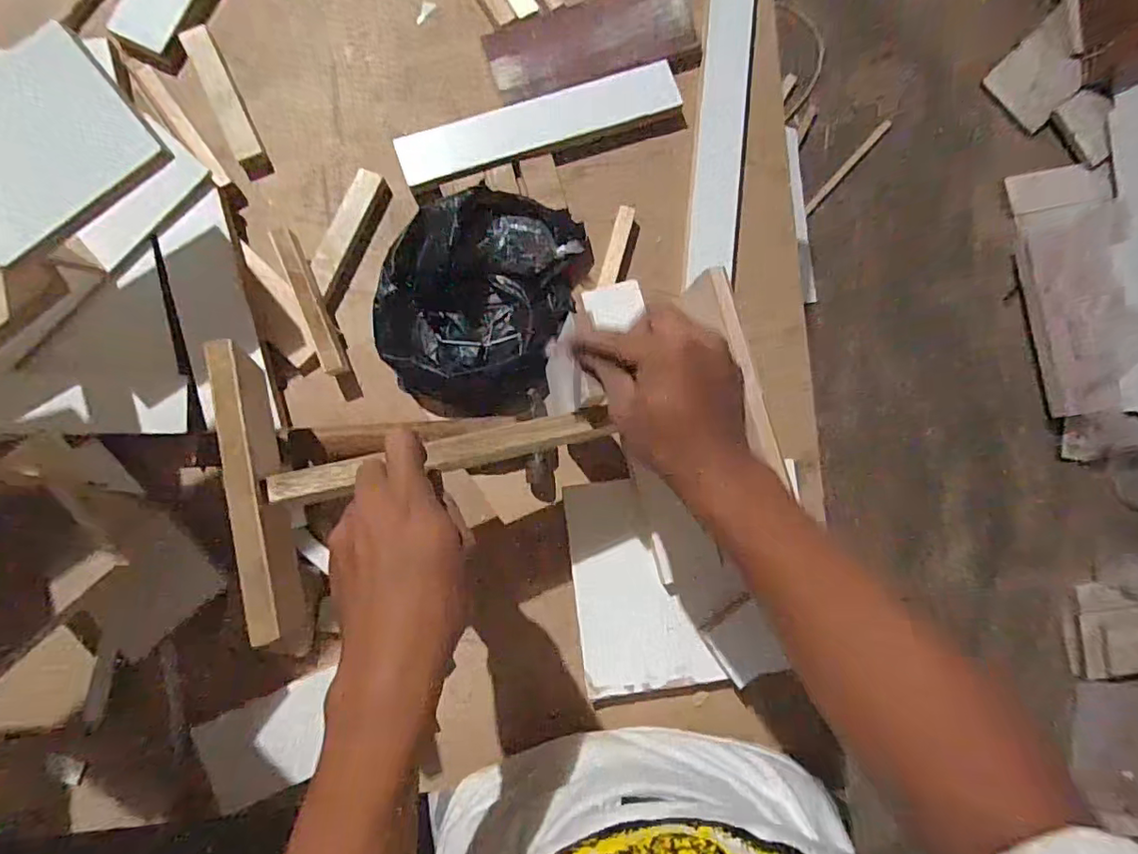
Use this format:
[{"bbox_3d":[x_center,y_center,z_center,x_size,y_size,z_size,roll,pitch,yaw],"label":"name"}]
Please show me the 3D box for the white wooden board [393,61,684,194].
[{"bbox_3d":[-0.029,-0.312,0.583,0.292,0.009,0.058,-20,88,-5],"label":"white wooden board"}]

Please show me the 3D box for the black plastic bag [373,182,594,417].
[{"bbox_3d":[-0.086,-0.122,0.553,0.170,0.044,0.214,20,85,-3],"label":"black plastic bag"}]

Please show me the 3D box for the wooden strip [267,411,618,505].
[{"bbox_3d":[-0.088,0.020,0.421,0.243,0.011,0.023,-12,89,-15],"label":"wooden strip"}]

